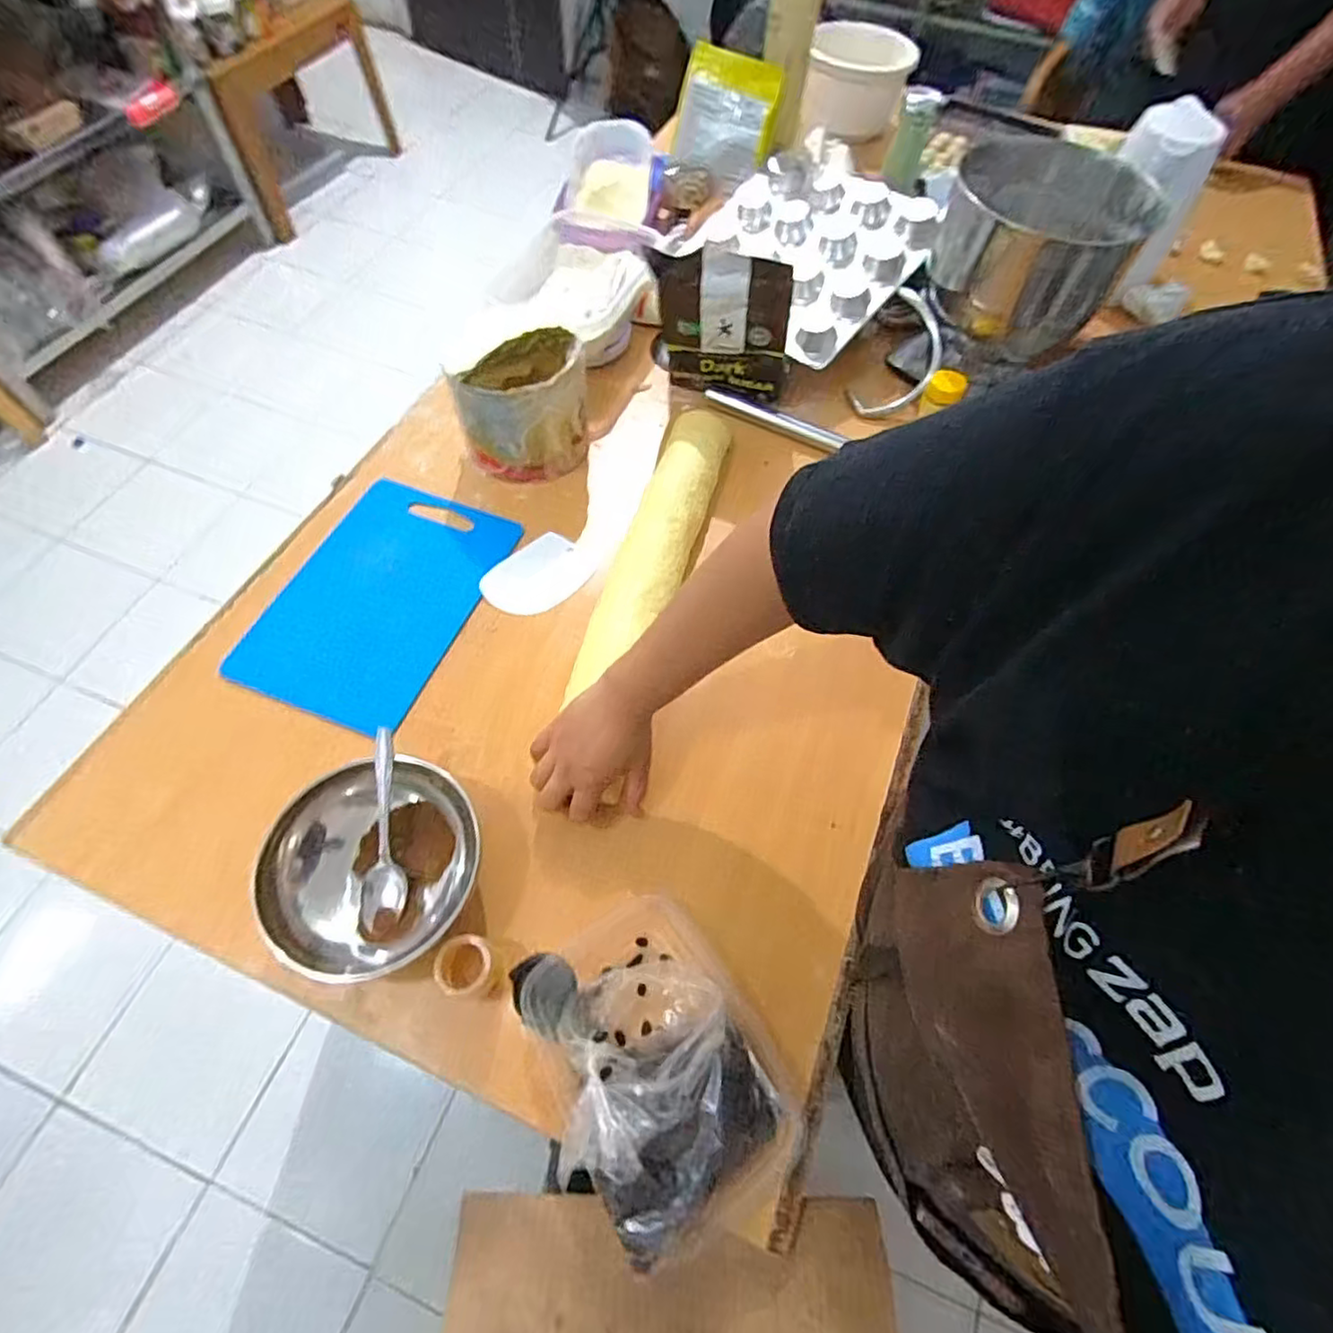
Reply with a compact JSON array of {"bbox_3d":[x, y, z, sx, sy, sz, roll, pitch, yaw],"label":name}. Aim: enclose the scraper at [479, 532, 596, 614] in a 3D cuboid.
[{"bbox_3d":[-0.144,-0.101,0.732,0.117,0.004,0.078,-41,78,-17],"label":"scraper"}]

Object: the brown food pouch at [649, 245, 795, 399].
[{"bbox_3d":[0.064,-0.412,0.787,0.176,0.180,0.046,5,61,0],"label":"brown food pouch"}]

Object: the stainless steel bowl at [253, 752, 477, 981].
[{"bbox_3d":[-0.238,0.166,0.534,0.154,0.069,0.162,1,61,-2],"label":"stainless steel bowl"}]

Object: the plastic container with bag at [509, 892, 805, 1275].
[{"bbox_3d":[-0.010,0.290,0.484,0.152,0.076,0.225,-29,66,-18],"label":"plastic container with bag"}]

